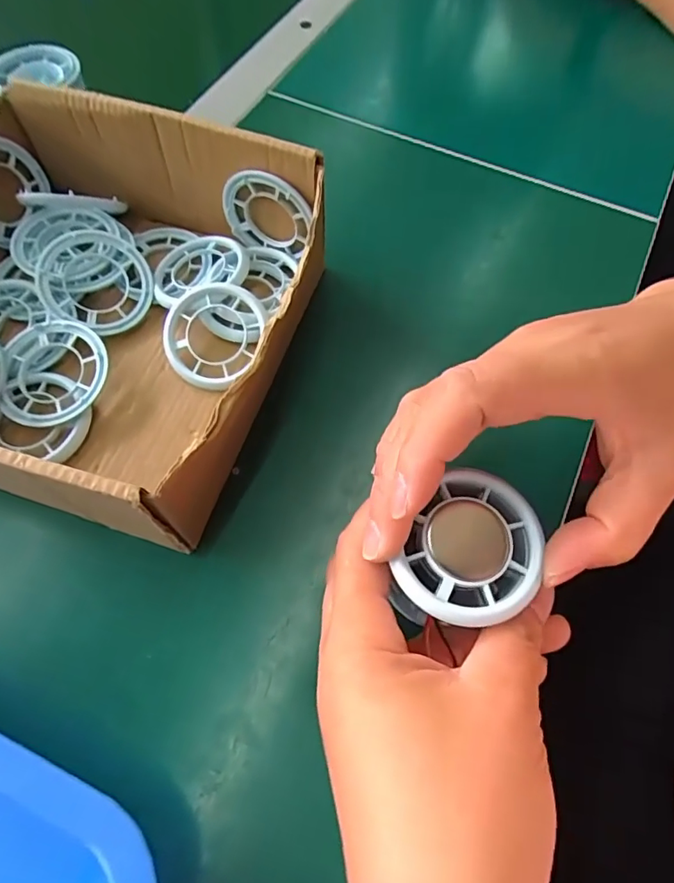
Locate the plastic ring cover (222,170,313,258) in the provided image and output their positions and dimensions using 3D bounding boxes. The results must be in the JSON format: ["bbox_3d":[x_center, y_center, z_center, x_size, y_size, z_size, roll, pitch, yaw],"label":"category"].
[{"bbox_3d":[-0.039,-0.127,0.280,0.053,0.046,0.005,19,66,7],"label":"plastic ring cover"}]

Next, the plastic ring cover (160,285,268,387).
[{"bbox_3d":[-0.067,-0.057,0.274,0.052,0.010,0.056,12,87,1],"label":"plastic ring cover"}]

